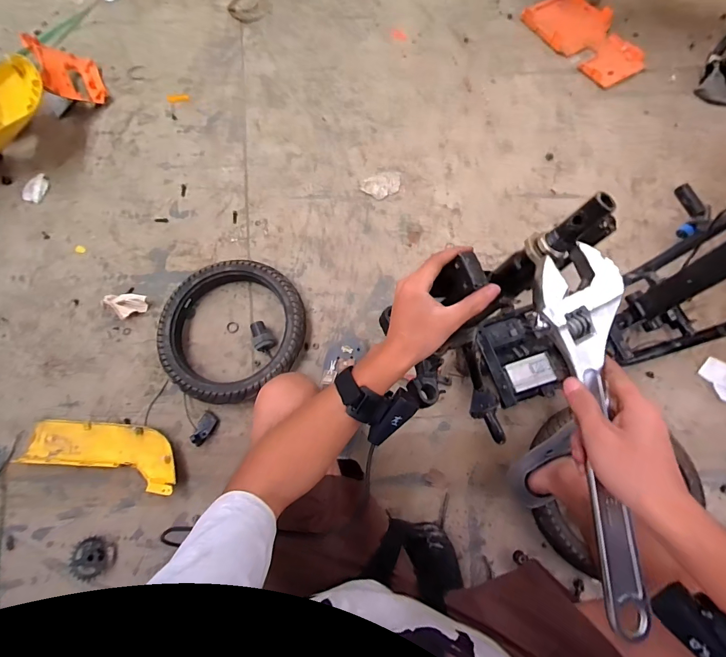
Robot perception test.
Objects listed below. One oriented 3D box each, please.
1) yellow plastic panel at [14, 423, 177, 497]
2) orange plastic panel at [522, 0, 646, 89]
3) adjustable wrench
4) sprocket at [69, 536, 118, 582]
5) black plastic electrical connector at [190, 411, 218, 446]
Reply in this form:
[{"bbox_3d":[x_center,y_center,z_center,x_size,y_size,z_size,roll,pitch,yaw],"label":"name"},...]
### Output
[{"bbox_3d":[-0.593,0.283,0.855,0.361,0.056,0.127,8,75,3],"label":"yellow plastic panel"},{"bbox_3d":[0.779,-1.007,1.259,0.276,0.032,0.397,-34,77,-8],"label":"orange plastic panel"},{"bbox_3d":[0.218,0.092,0.352,0.081,0.019,0.346,-2,83,0],"label":"adjustable wrench"},{"bbox_3d":[-0.577,0.487,0.793,0.086,0.016,0.078,-36,77,-9],"label":"sprocket"},{"bbox_3d":[-0.374,0.238,0.879,0.033,0.032,0.076,23,76,7],"label":"black plastic electrical connector"}]

